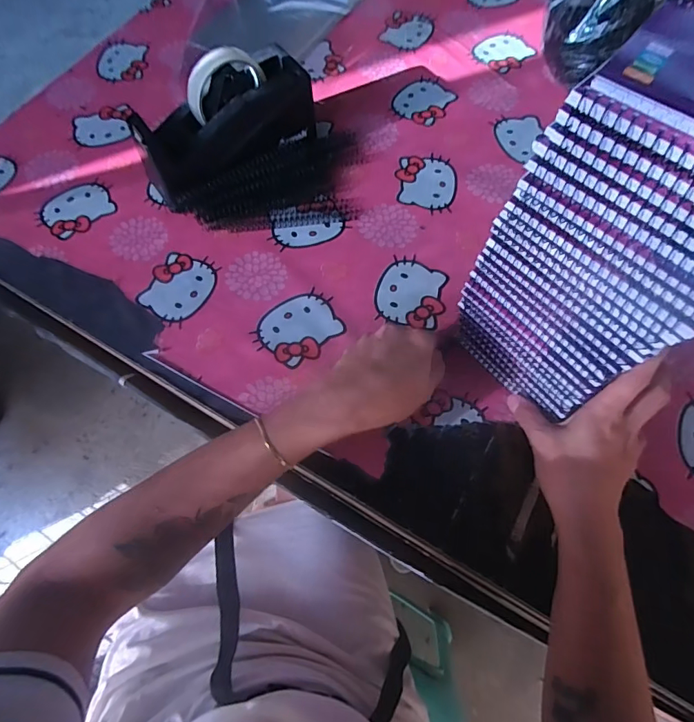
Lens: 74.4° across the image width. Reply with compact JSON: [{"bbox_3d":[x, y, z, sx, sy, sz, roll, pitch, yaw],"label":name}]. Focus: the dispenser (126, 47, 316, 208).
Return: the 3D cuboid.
[{"bbox_3d":[-0.128,-0.254,0.508,0.197,0.112,0.089,-37,70,-14],"label":"dispenser"}]

